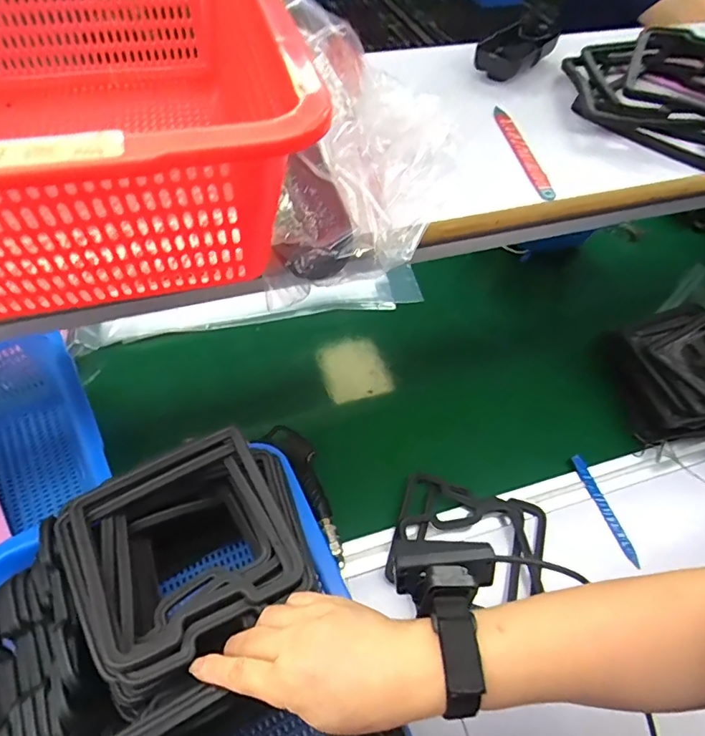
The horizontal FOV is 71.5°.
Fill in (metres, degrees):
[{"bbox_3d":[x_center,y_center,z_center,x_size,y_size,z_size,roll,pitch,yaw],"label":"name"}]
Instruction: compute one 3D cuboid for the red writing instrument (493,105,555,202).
[{"bbox_3d":[0.149,-0.191,0.431,0.012,0.011,0.136,-4,53,-7],"label":"red writing instrument"}]

